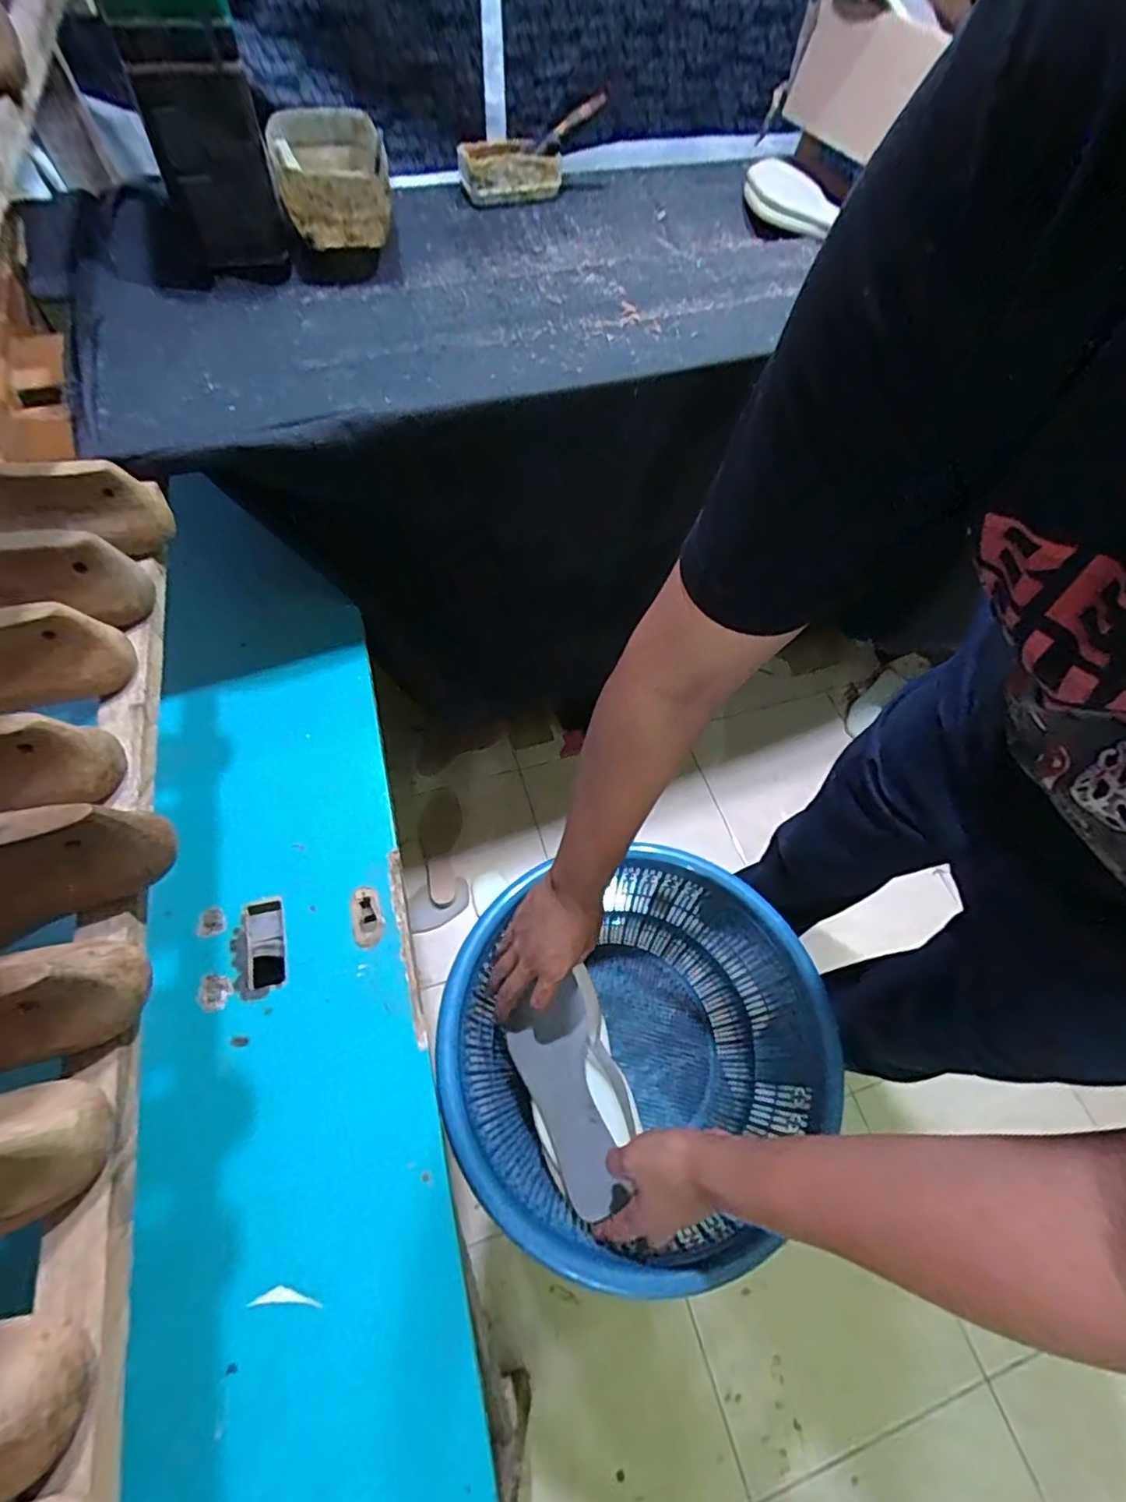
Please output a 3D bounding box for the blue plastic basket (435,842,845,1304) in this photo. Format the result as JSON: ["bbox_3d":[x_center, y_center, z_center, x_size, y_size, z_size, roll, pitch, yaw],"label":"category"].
[{"bbox_3d":[0.070,0.329,0.669,0.373,0.205,0.359,1,60,-3],"label":"blue plastic basket"}]

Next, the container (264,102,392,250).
[{"bbox_3d":[-0.272,-0.675,0.728,0.116,0.088,0.224,-11,59,-10],"label":"container"}]

